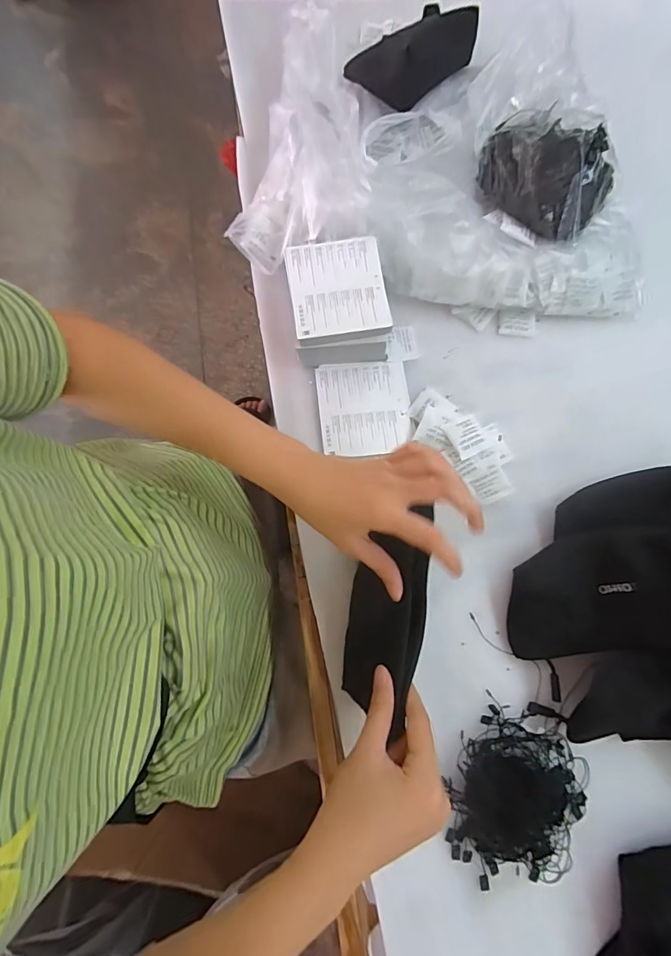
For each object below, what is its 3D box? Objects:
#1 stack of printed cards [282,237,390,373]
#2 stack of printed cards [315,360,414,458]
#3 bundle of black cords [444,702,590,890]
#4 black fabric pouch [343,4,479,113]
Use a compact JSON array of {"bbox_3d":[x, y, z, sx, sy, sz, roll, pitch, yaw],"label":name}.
[{"bbox_3d":[0.001,-0.175,0.455,0.093,0.060,0.109,-7,78,-2],"label":"stack of printed cards"},{"bbox_3d":[0.030,-0.074,0.462,0.093,0.006,0.098,-6,78,-2],"label":"stack of printed cards"},{"bbox_3d":[0.159,0.271,0.379,0.117,0.026,0.131,4,78,0],"label":"bundle of black cords"},{"bbox_3d":[0.095,-0.485,0.506,0.080,0.038,0.184,39,79,7],"label":"black fabric pouch"}]

